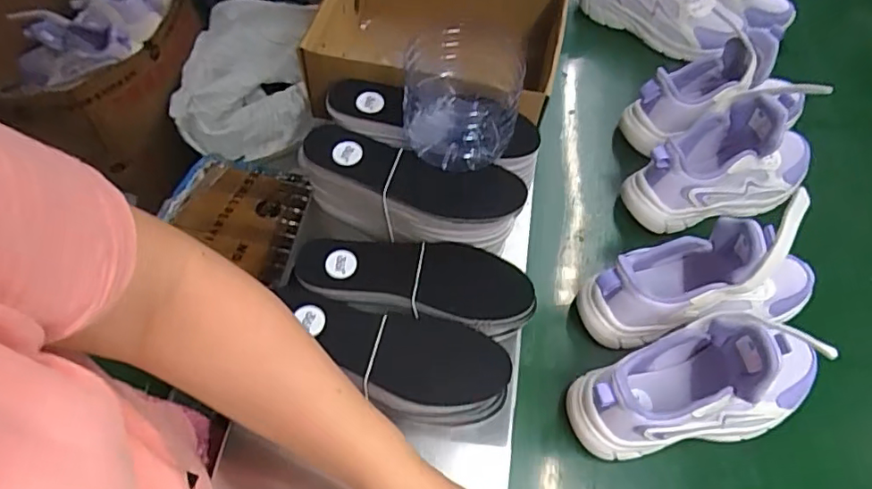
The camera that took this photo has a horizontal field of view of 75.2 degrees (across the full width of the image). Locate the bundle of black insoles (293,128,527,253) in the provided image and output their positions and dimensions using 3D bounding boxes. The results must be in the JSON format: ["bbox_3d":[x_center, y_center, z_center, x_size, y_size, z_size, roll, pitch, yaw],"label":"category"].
[{"bbox_3d":[-0.026,-0.047,0.551,0.211,0.082,0.074,15,60,7],"label":"bundle of black insoles"}]

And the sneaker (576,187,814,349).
[{"bbox_3d":[0.254,0.024,0.519,0.219,0.139,0.076,-9,60,-7],"label":"sneaker"}]

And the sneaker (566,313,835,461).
[{"bbox_3d":[0.226,0.116,0.473,0.210,0.133,0.082,-7,60,-6],"label":"sneaker"}]

